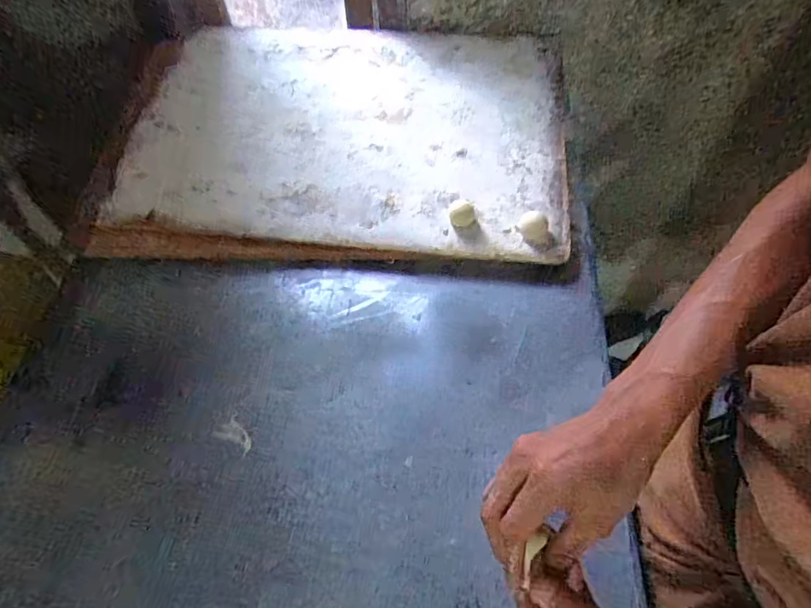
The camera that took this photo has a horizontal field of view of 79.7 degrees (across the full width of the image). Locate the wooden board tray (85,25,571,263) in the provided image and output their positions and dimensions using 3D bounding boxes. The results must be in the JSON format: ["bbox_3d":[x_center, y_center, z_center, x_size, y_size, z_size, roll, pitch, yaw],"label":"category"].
[{"bbox_3d":[-0.097,-0.249,0.677,0.618,0.051,0.448,3,55,4],"label":"wooden board tray"}]

